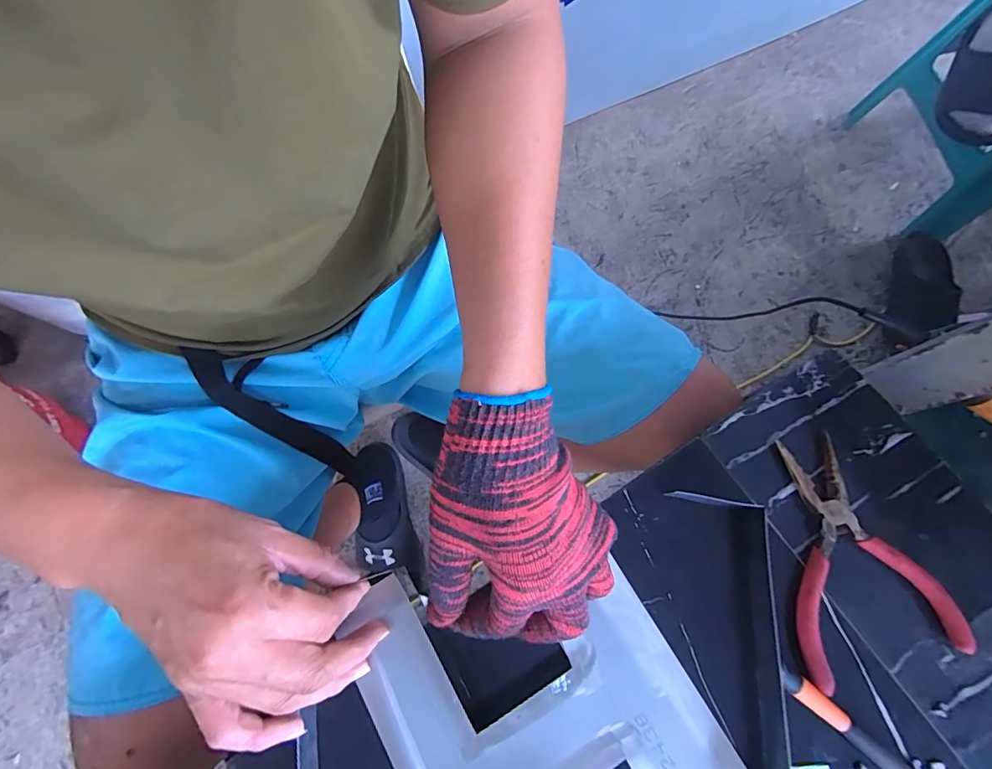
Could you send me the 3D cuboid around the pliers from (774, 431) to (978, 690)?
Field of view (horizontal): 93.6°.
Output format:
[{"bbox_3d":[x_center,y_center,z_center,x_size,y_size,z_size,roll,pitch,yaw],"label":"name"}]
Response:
[{"bbox_3d":[0.236,0.109,0.299,0.097,0.013,0.148,-1,73,1],"label":"pliers"}]

